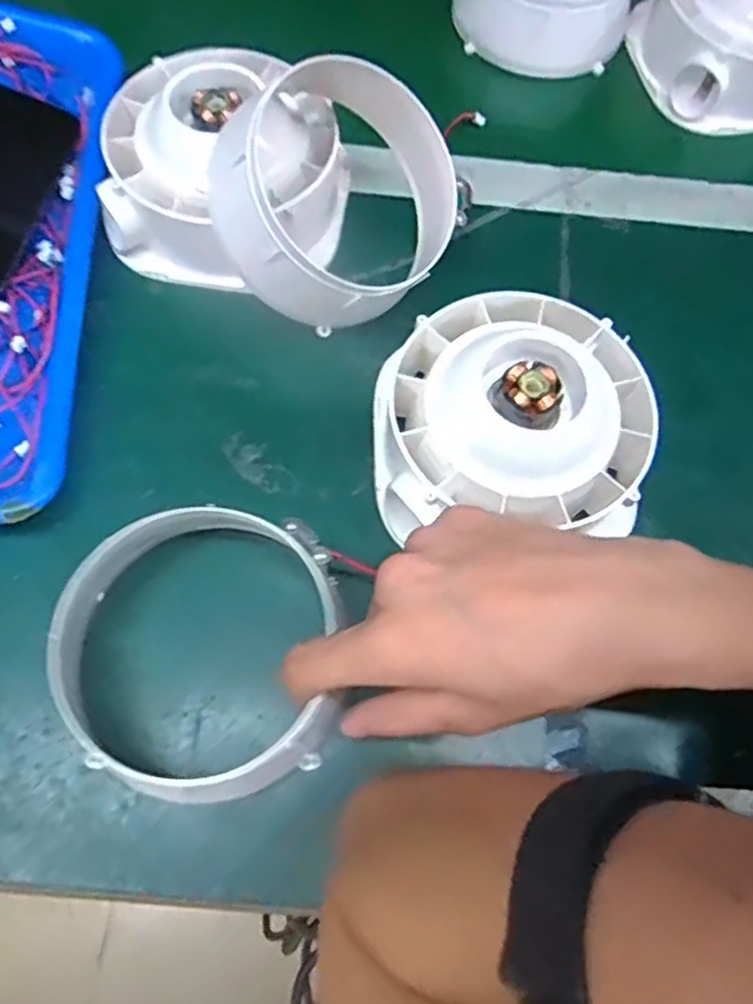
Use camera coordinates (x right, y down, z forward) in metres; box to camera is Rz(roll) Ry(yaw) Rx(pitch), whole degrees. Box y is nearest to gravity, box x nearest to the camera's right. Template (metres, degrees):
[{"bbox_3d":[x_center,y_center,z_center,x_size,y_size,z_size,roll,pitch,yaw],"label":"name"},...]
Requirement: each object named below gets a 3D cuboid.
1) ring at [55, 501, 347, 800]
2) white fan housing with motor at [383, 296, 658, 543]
[{"bbox_3d":[-0.072,0.059,0.288,0.115,0.018,0.115,0,68,-1],"label":"ring"},{"bbox_3d":[0.072,-0.045,0.352,0.144,0.060,0.134,1,69,-3],"label":"white fan housing with motor"}]

